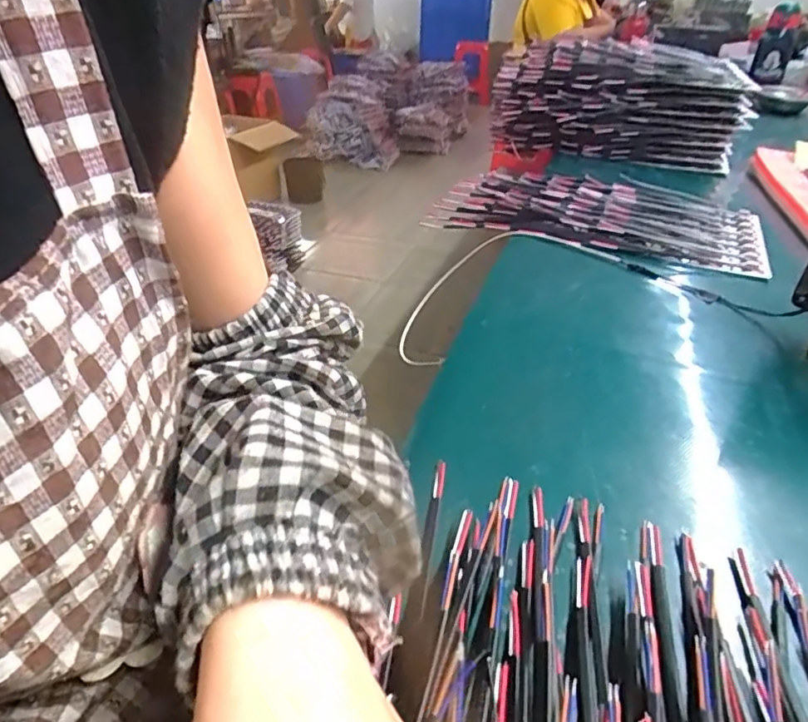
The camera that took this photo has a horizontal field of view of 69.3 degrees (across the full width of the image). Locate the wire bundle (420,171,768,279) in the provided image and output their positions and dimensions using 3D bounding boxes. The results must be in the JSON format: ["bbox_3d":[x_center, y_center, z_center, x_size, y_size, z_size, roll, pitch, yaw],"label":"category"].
[{"bbox_3d":[0.222,-0.180,0.699,0.368,0.027,0.196,16,36,19],"label":"wire bundle"}]

